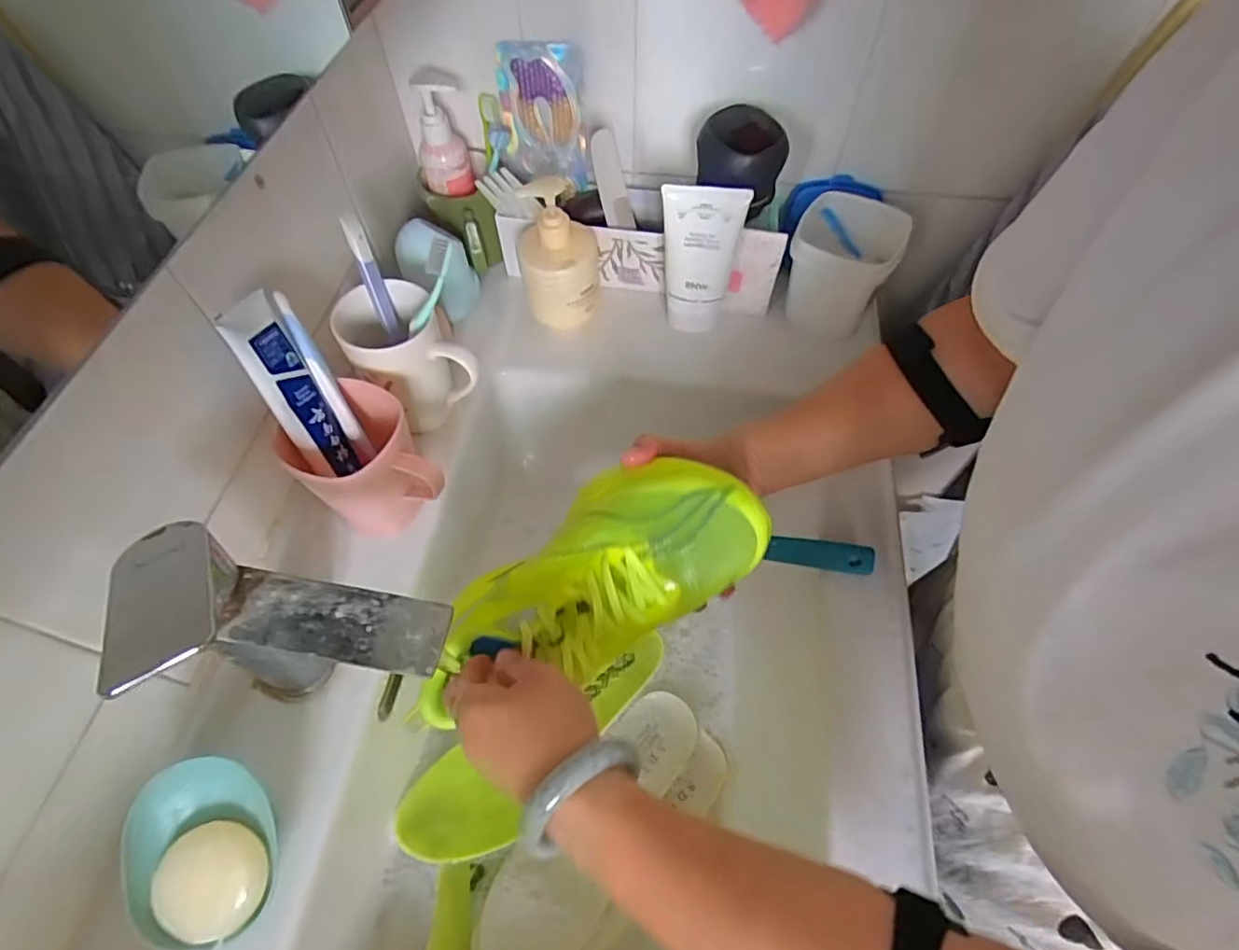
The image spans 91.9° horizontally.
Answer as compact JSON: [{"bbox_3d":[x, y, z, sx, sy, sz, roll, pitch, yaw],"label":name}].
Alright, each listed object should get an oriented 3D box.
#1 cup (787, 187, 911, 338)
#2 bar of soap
[{"bbox_3d":[0.216,-0.205,0.588,0.090,0.086,0.091,26,62,16],"label":"cup"},{"bbox_3d":[-0.236,0.234,0.348,0.056,0.013,0.056,1,87,-28],"label":"bar of soap"}]

